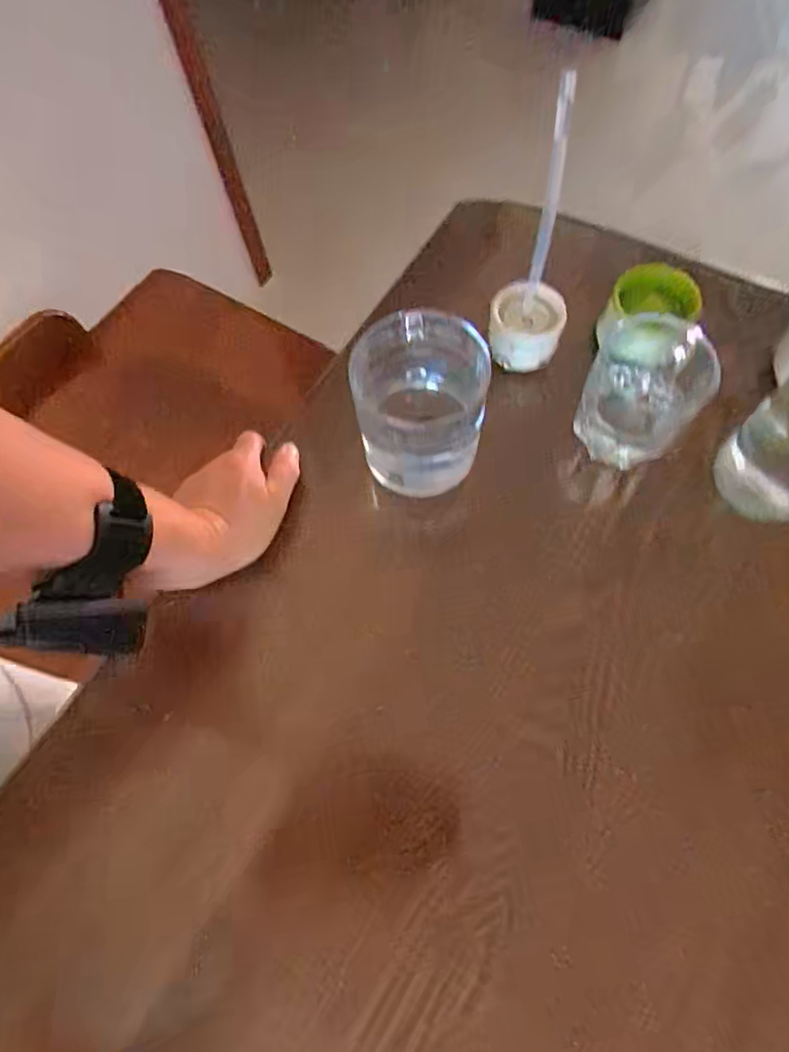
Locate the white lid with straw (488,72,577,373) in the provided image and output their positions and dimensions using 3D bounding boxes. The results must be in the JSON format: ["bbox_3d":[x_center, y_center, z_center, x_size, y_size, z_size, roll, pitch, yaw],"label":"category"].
[{"bbox_3d":[0.103,-0.192,0.418,0.056,0.195,0.058,-1,68,3],"label":"white lid with straw"}]

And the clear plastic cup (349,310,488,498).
[{"bbox_3d":[0.017,-0.084,0.426,0.093,0.089,0.089,-1,68,3],"label":"clear plastic cup"}]

